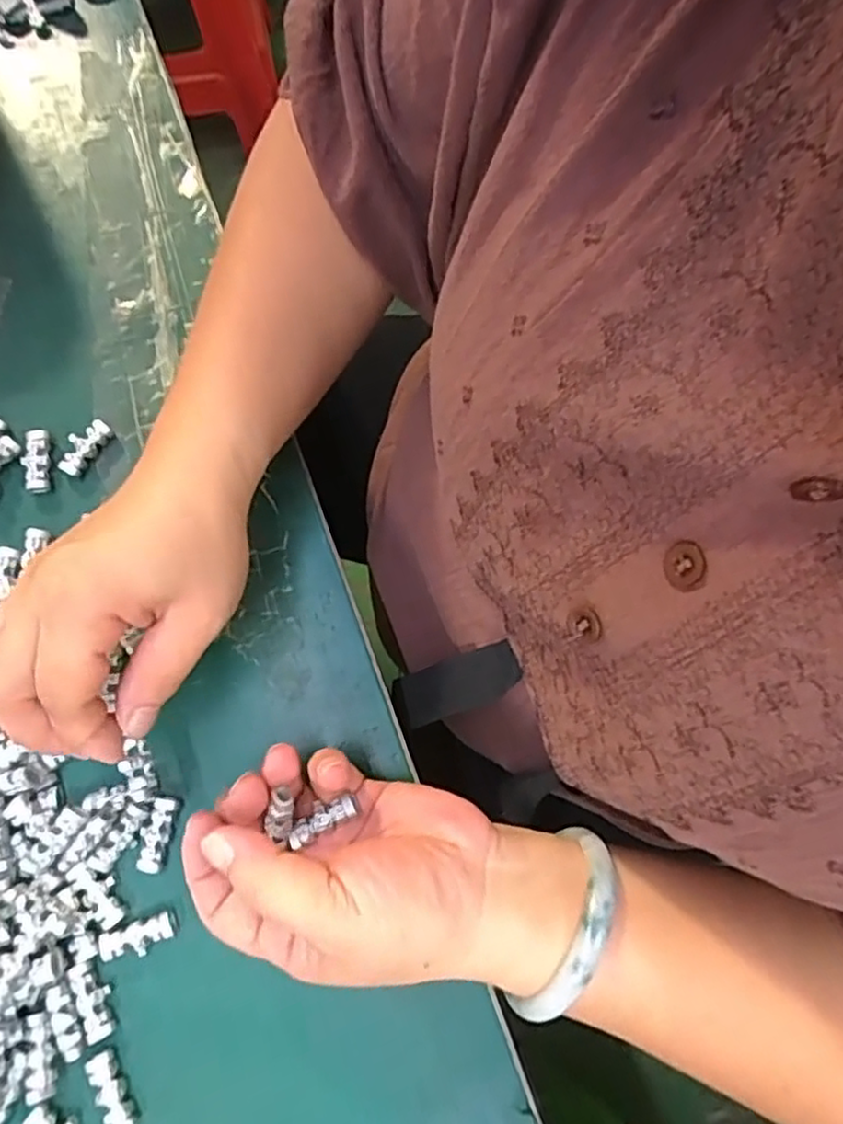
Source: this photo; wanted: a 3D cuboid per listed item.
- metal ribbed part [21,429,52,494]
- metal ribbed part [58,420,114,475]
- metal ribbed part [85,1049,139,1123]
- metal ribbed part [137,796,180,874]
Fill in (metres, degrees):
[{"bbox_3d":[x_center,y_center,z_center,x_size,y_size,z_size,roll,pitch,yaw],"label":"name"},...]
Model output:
[{"bbox_3d":[-0.187,-0.050,0.326,0.012,0.006,0.030,-3,76,-3],"label":"metal ribbed part"},{"bbox_3d":[-0.166,-0.057,0.330,0.015,0.008,0.030,39,78,8],"label":"metal ribbed part"},{"bbox_3d":[-0.123,0.211,0.267,0.012,0.006,0.030,-26,78,-8],"label":"metal ribbed part"},{"bbox_3d":[-0.113,0.117,0.290,0.011,0.005,0.031,12,76,1],"label":"metal ribbed part"}]

